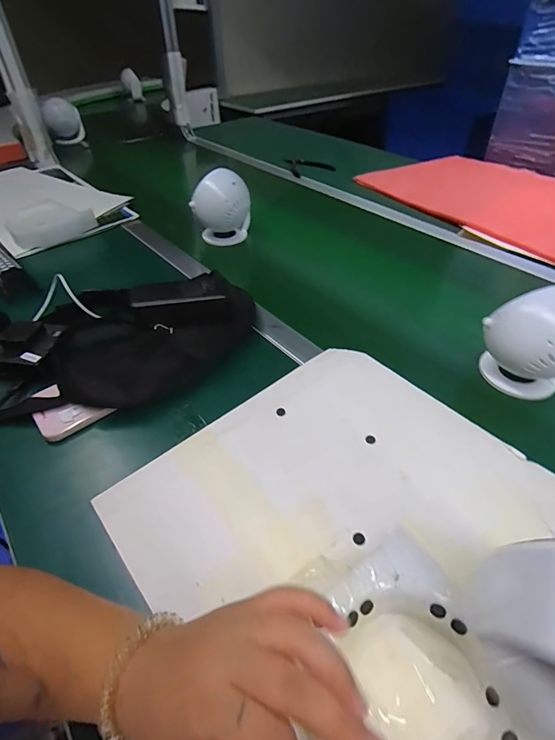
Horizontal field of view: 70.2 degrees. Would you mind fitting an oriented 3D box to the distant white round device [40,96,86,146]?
[{"bbox_3d":[-0.741,-0.869,1.369,0.113,0.111,0.142,-18,47,-15],"label":"distant white round device"}]

